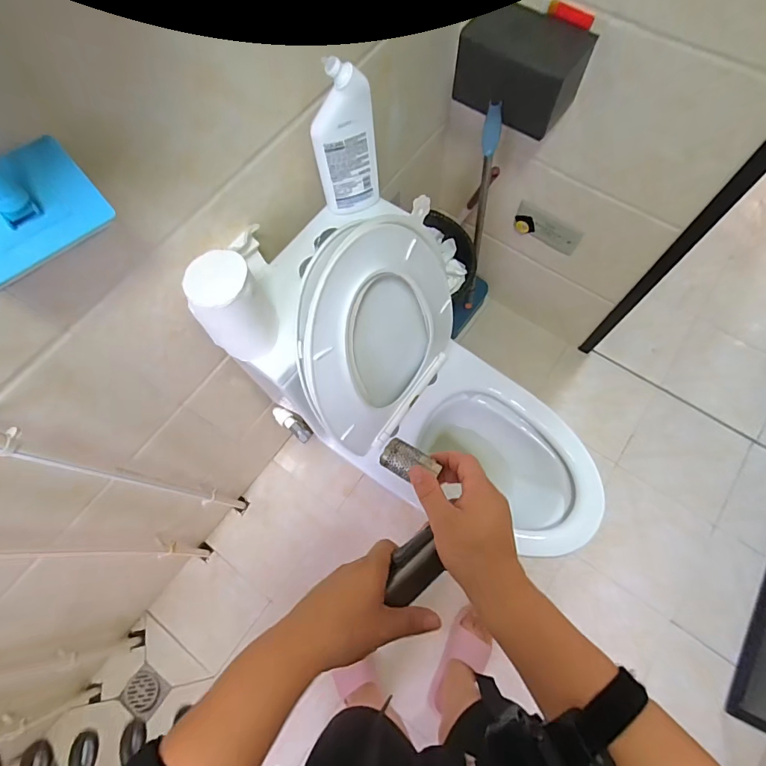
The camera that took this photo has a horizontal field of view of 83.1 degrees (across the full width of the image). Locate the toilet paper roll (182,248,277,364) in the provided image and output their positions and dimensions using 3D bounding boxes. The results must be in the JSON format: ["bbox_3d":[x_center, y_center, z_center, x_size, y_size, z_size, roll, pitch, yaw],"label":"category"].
[{"bbox_3d":[-0.201,-0.099,0.590,0.085,0.135,0.092,-1,69,2],"label":"toilet paper roll"}]

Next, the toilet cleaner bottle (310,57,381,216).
[{"bbox_3d":[-0.054,-0.343,0.630,0.091,0.210,0.044,-10,69,-1],"label":"toilet cleaner bottle"}]

